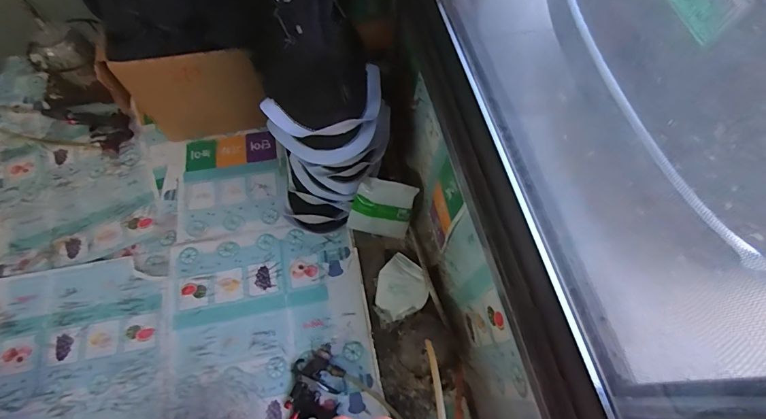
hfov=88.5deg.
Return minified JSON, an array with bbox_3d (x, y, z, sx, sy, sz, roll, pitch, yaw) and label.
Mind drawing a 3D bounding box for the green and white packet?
[{"bbox_3d":[-0.002,-0.002,0.825,0.124,0.130,0.029,14,34,-3],"label":"green and white packet"}]

